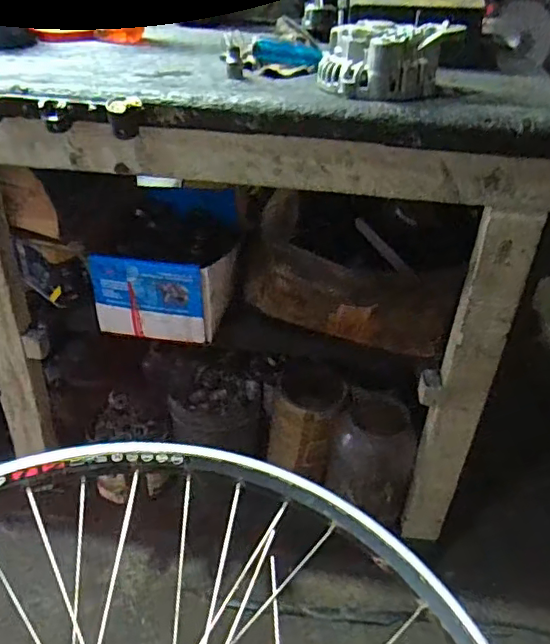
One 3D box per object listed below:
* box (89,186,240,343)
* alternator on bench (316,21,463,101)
[{"bbox_3d":[-0.173,-0.118,0.993,0.215,0.133,0.333,4,35,-1],"label":"box"},{"bbox_3d":[0.137,-0.308,0.660,0.162,0.068,0.093,3,35,-2],"label":"alternator on bench"}]

